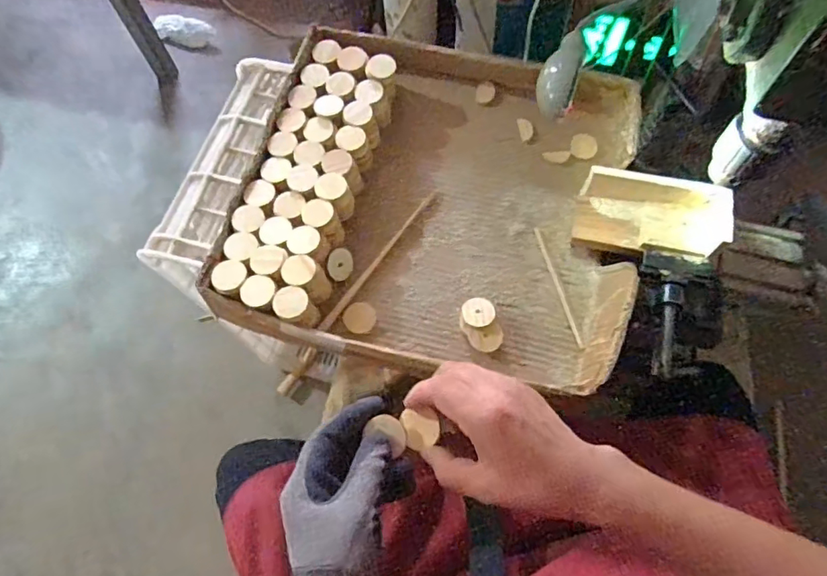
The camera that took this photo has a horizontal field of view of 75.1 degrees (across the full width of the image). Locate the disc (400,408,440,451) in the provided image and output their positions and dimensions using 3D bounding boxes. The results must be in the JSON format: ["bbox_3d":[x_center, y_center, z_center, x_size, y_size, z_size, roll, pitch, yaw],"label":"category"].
[{"bbox_3d":[0.006,0.108,0.421,0.030,0.004,0.030,-2,85,24],"label":"disc"}]

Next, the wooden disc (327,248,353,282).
[{"bbox_3d":[-0.082,-0.026,0.602,0.032,0.004,0.035,0,89,-33],"label":"wooden disc"}]

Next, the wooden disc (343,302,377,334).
[{"bbox_3d":[-0.059,0.033,0.589,0.035,0.004,0.035,-1,67,2],"label":"wooden disc"}]

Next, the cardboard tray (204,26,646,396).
[{"bbox_3d":[0.030,-0.115,0.630,0.436,0.076,0.427,12,68,7],"label":"cardboard tray"}]

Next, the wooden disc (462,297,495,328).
[{"bbox_3d":[0.070,0.025,0.573,0.034,0.006,0.031,-1,67,2],"label":"wooden disc"}]

